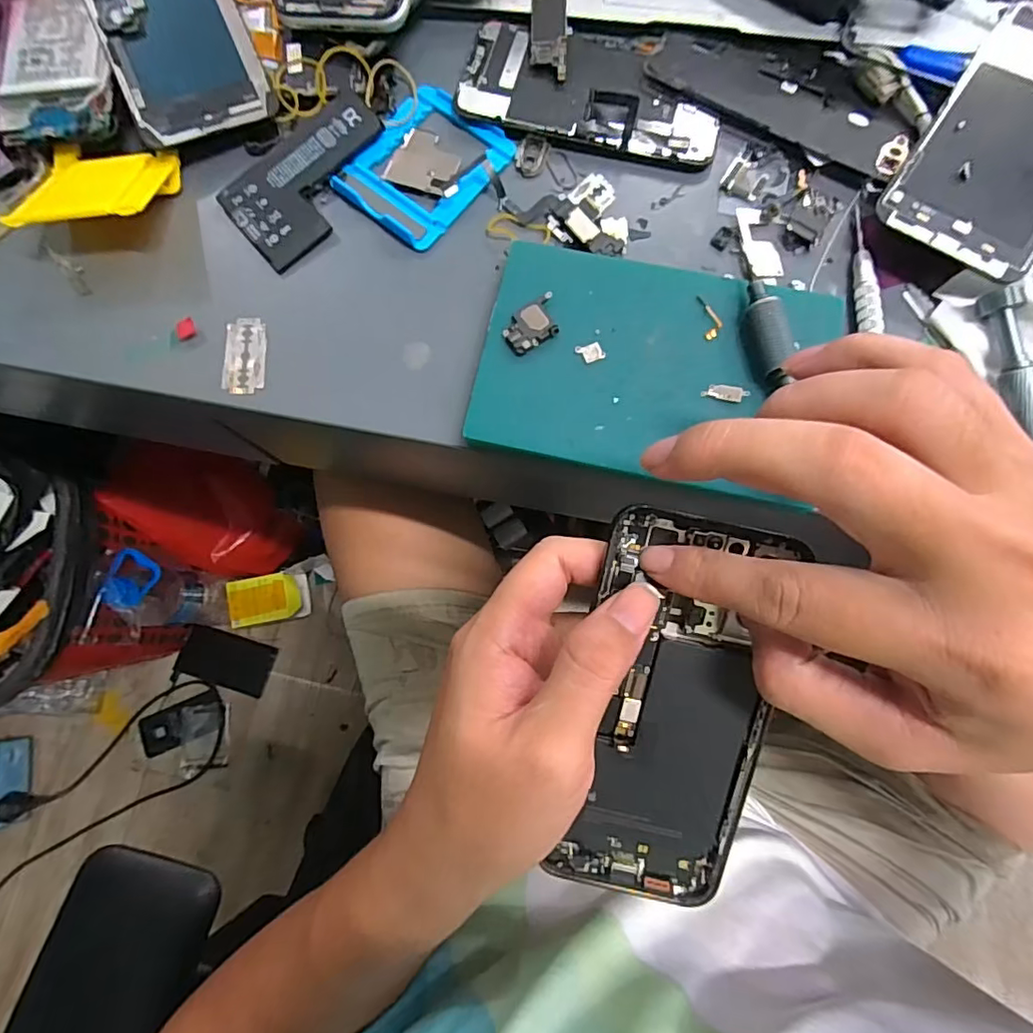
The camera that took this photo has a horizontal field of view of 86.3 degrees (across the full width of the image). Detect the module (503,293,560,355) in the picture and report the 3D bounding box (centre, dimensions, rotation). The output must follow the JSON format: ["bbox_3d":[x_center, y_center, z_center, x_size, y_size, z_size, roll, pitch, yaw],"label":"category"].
[{"bbox_3d":[0.008,-0.092,0.266,0.031,0.004,0.020,-32,79,-5],"label":"module"}]

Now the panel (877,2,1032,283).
[{"bbox_3d":[0.248,-0.190,0.273,0.074,0.008,0.154,34,81,8],"label":"panel"}]

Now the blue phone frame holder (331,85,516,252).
[{"bbox_3d":[-0.050,-0.193,0.299,0.068,0.008,0.085,39,82,9],"label":"blue phone frame holder"}]

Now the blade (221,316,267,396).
[{"bbox_3d":[-0.142,-0.084,0.285,0.021,0.004,0.042,-3,78,1],"label":"blade"}]

